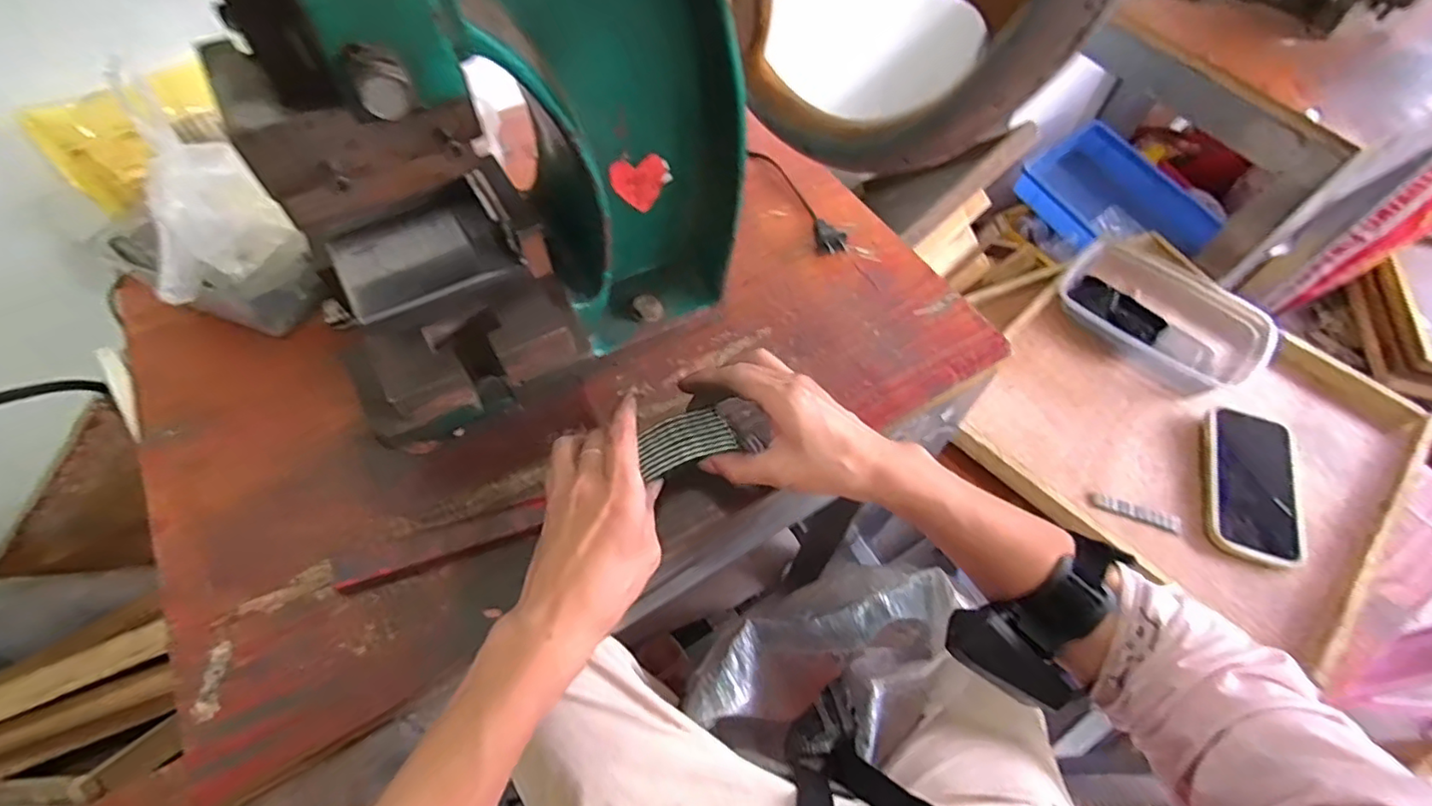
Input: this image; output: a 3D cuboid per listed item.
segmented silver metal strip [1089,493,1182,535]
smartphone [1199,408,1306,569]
[{"bbox_3d":[0.423,0.109,0.613,0.085,0.004,0.018,20,60,10],"label":"segmented silver metal strip"},{"bbox_3d":[0.549,0.083,0.621,0.088,0.017,0.169,22,60,11],"label":"smartphone"}]

